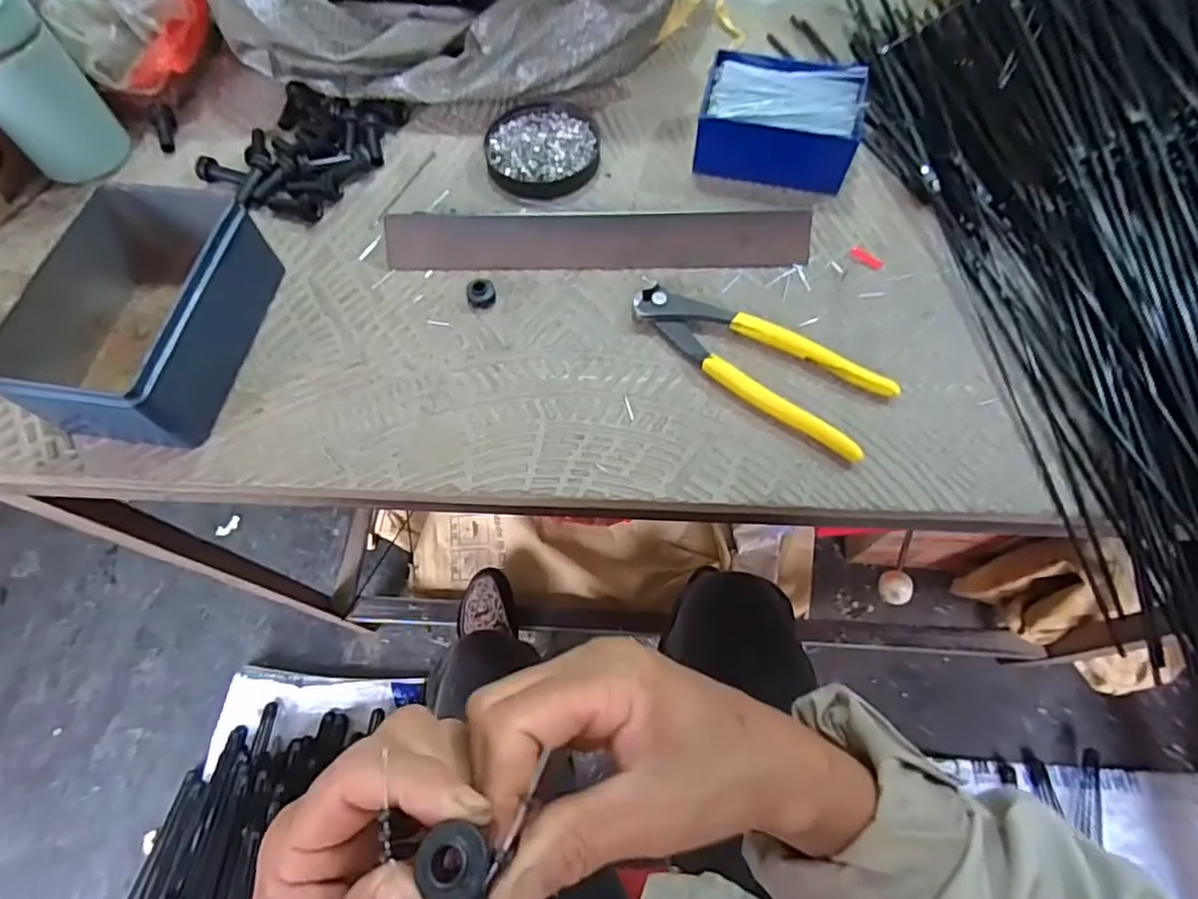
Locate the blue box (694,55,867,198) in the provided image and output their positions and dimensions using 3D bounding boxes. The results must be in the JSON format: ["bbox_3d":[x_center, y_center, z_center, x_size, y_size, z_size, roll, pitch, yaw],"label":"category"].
[{"bbox_3d":[0.130,-0.237,0.447,0.107,0.038,0.083,13,67,7],"label":"blue box"}]

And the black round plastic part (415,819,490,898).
[{"bbox_3d":[-0.037,0.106,0.157,0.018,0.004,0.017,-3,66,0],"label":"black round plastic part"}]

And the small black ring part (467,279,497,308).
[{"bbox_3d":[-0.076,-0.101,0.402,0.018,0.012,0.014,-11,66,-3],"label":"small black ring part"}]

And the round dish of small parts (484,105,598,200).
[{"bbox_3d":[-0.041,-0.225,0.460,0.081,0.010,0.089,-1,66,1],"label":"round dish of small parts"}]

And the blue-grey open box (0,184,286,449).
[{"bbox_3d":[-0.272,-0.083,0.374,0.103,0.063,0.148,7,66,5],"label":"blue-grey open box"}]

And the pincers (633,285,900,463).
[{"bbox_3d":[0.094,-0.056,0.380,0.161,0.011,0.057,30,70,14],"label":"pincers"}]

